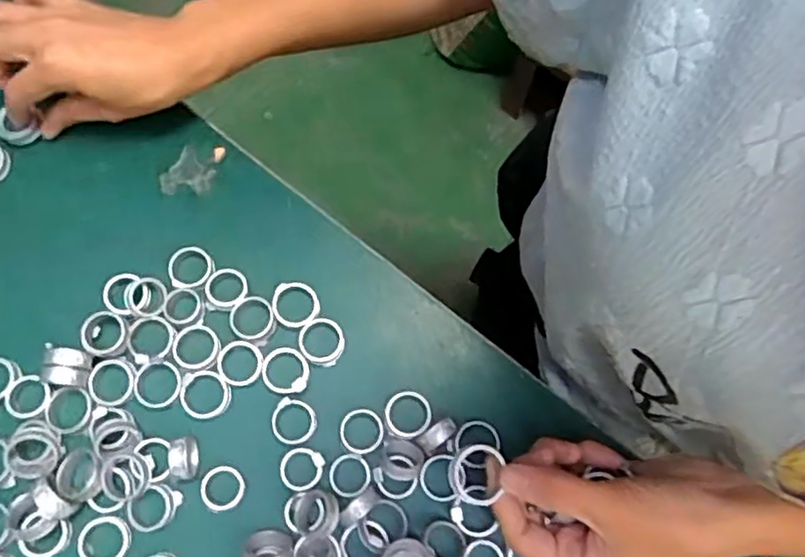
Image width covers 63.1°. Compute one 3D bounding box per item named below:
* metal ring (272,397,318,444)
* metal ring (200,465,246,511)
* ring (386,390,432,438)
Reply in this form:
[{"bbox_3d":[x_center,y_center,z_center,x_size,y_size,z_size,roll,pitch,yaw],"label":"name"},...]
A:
[{"bbox_3d":[-0.063,0.084,0.383,0.026,0.004,0.026,1,75,-2],"label":"metal ring"},{"bbox_3d":[-0.102,0.119,0.373,0.024,0.004,0.024,1,75,-2],"label":"metal ring"},{"bbox_3d":[0.003,0.080,0.387,0.027,0.006,0.027,1,75,-2],"label":"ring"}]

